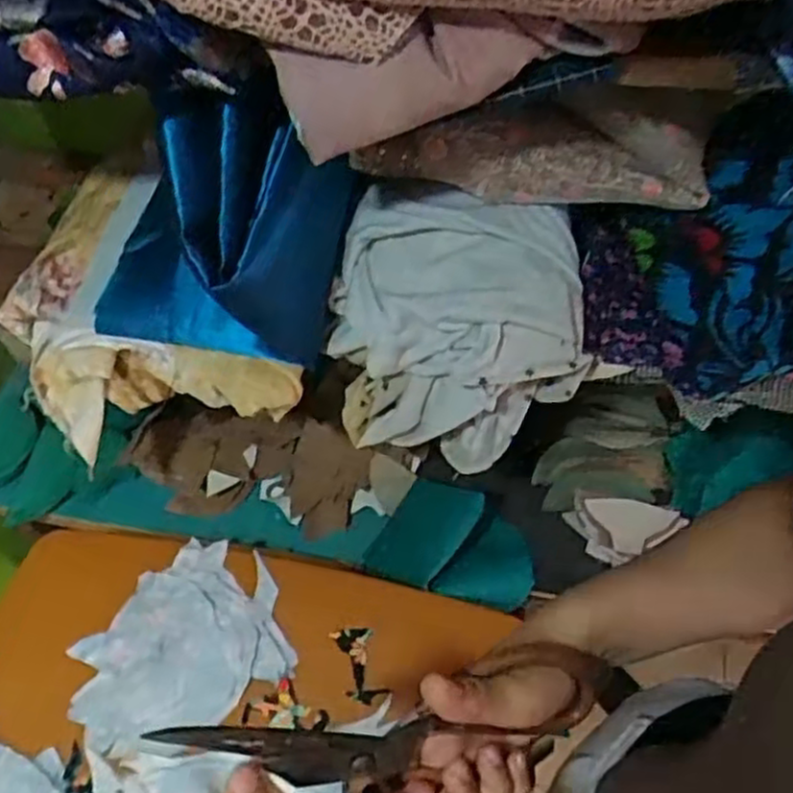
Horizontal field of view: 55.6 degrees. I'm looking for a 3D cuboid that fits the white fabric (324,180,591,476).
[{"bbox_3d":[0.047,-0.051,0.582,0.187,0.160,0.133,7,55,10],"label":"white fabric"}]

